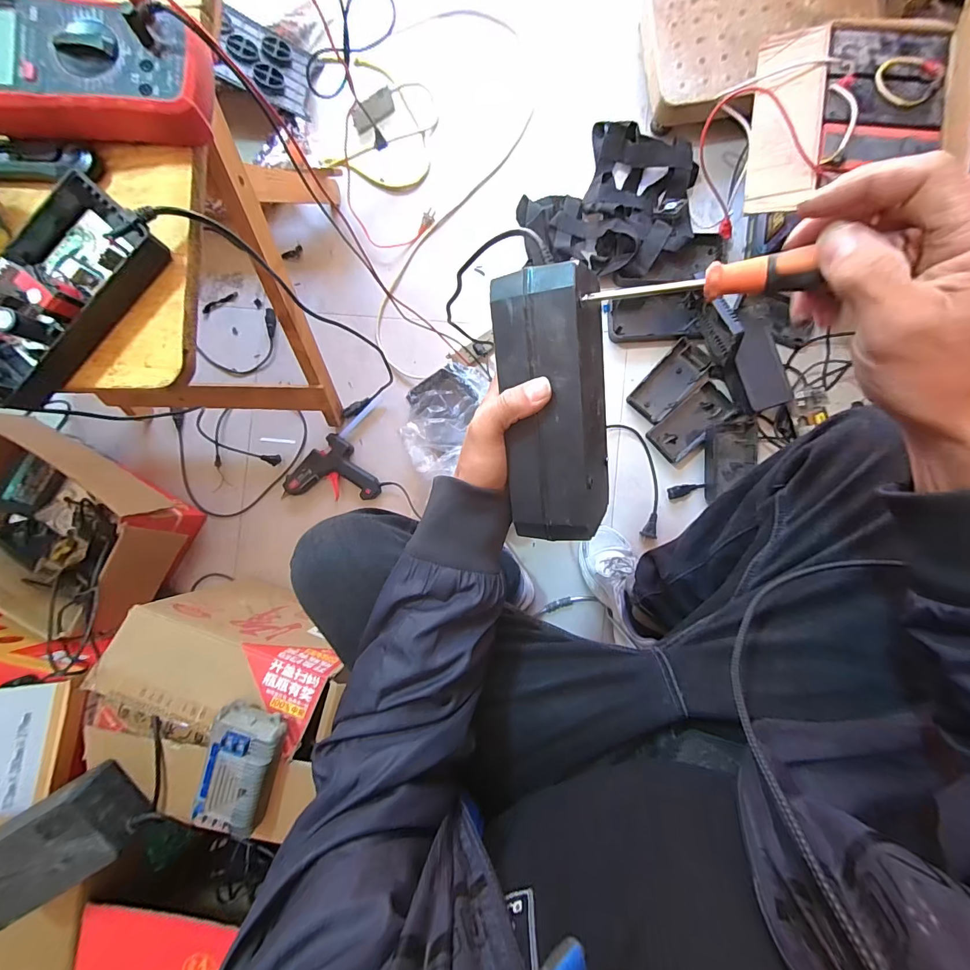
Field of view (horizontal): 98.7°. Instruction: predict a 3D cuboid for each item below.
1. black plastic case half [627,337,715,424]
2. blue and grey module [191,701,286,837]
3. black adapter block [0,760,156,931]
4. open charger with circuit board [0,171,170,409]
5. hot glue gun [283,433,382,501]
[{"bbox_3d":[0.383,-0.214,0.856,0.090,0.021,0.174,44,91,4],"label":"black plastic case half"},{"bbox_3d":[-0.328,0.379,0.550,0.096,0.042,0.161,13,89,4],"label":"blue and grey module"},{"bbox_3d":[-0.572,0.473,0.553,0.199,0.070,0.109,-32,98,-2],"label":"black adapter block"},{"bbox_3d":[-0.348,-0.154,0.328,0.090,0.052,0.183,40,91,4],"label":"open charger with circuit board"},{"bbox_3d":[-0.324,-0.005,0.894,0.170,0.031,0.162,40,91,4],"label":"hot glue gun"}]

